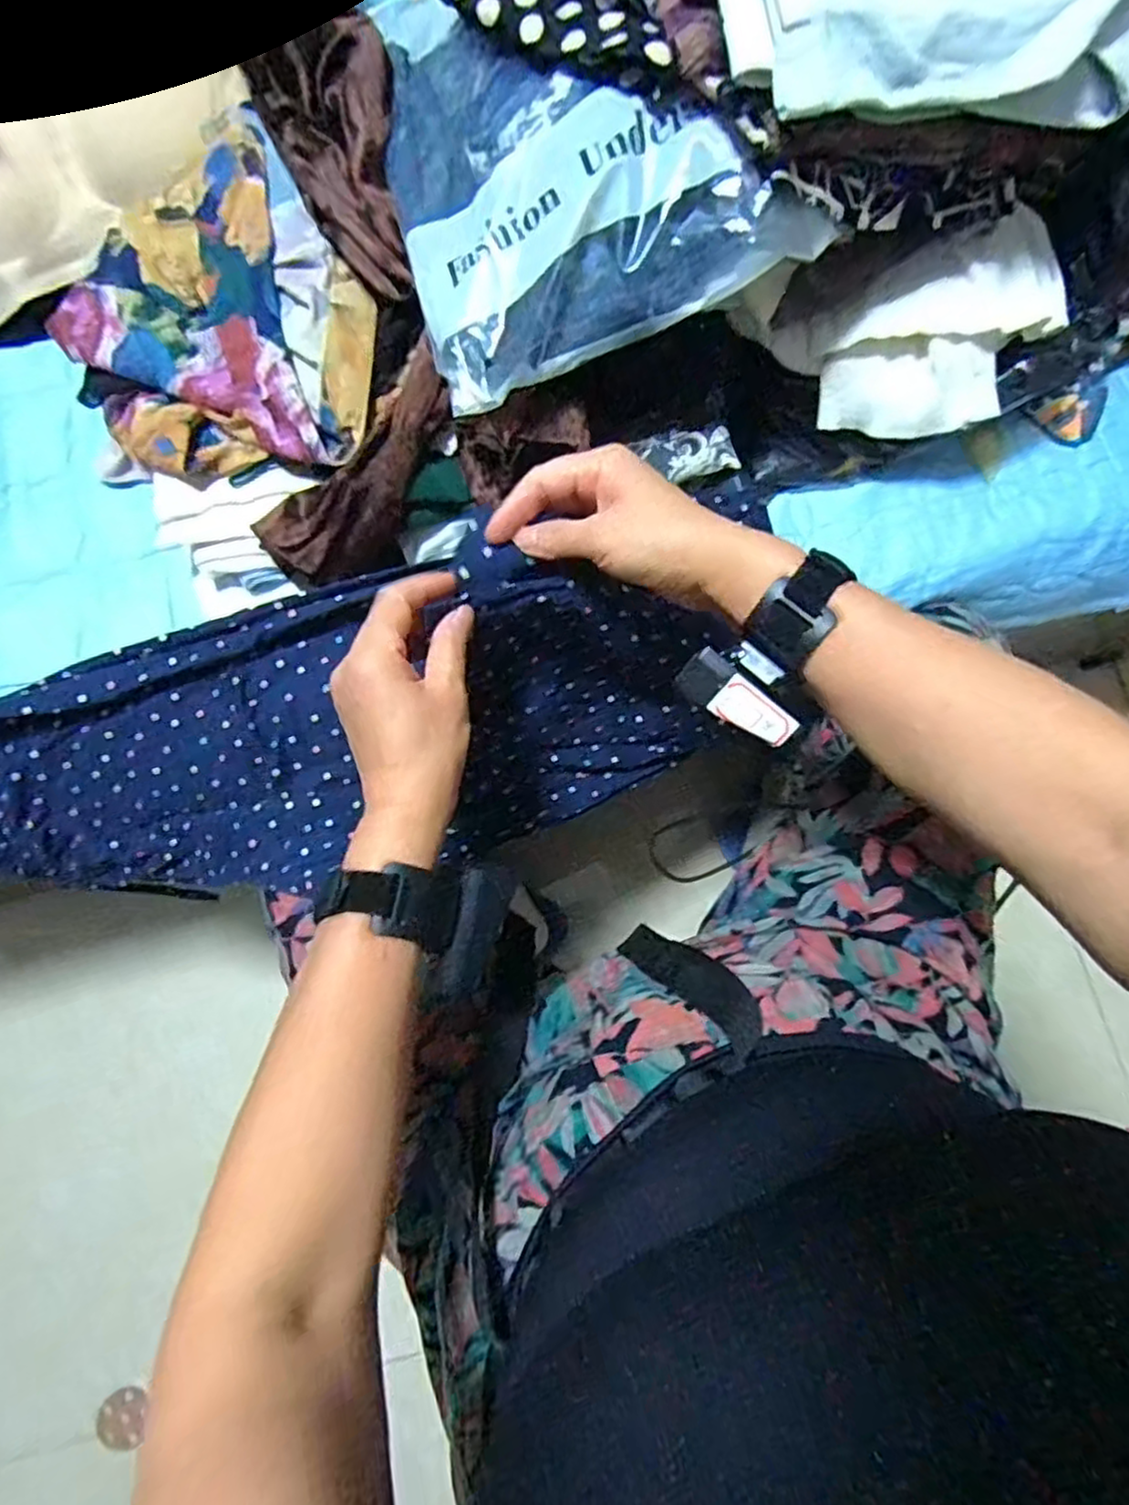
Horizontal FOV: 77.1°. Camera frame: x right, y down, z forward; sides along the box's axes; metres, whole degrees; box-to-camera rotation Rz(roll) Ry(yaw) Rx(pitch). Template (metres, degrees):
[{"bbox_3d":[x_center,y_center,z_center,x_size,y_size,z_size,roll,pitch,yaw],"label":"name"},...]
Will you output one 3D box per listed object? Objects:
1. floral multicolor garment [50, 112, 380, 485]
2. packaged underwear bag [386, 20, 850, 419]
[{"bbox_3d":[-0.246,-0.292,0.499,0.204,0.075,0.248,-31,79,-6],"label":"floral multicolor garment"},{"bbox_3d":[-0.002,-0.365,0.427,0.228,0.053,0.249,-21,85,18],"label":"packaged underwear bag"}]

